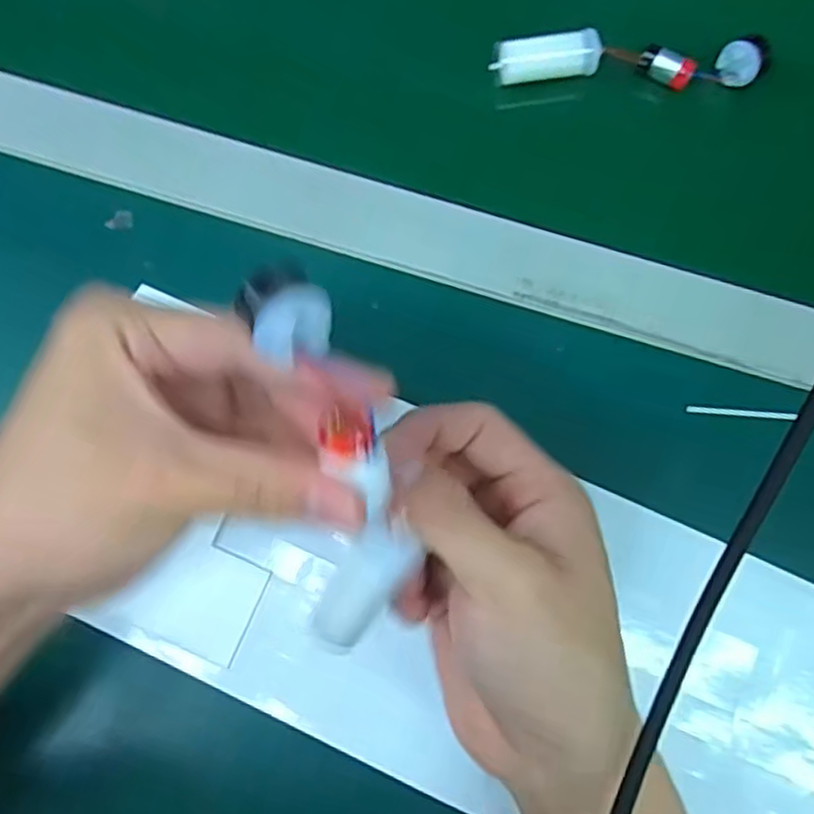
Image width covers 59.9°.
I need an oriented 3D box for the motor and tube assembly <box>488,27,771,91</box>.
[{"bbox_3d":[0.113,-0.178,0.363,0.136,0.019,0.022,2,79,0],"label":"motor and tube assembly"}]

